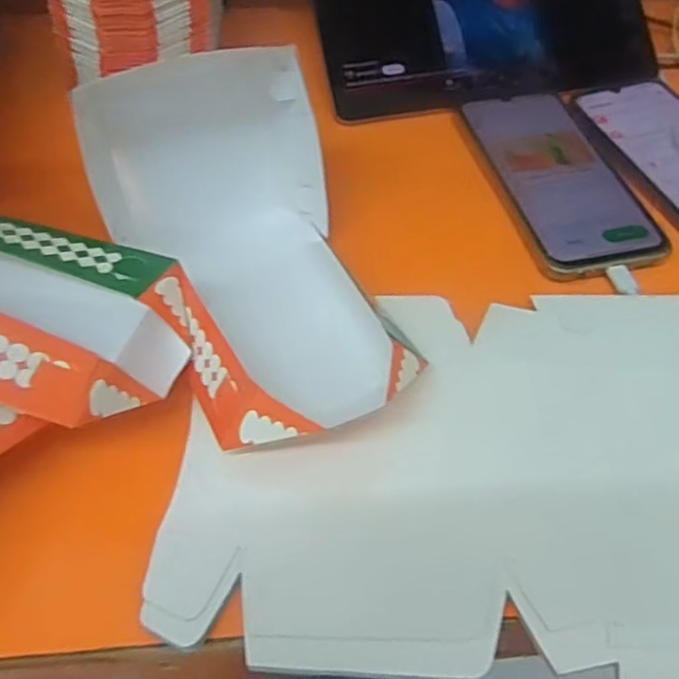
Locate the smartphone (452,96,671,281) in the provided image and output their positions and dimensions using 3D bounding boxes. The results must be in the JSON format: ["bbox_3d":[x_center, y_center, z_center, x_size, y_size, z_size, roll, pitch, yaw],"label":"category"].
[{"bbox_3d":[0.140,-0.107,0.439,0.083,0.006,0.167,-12,54,-10],"label":"smartphone"}]

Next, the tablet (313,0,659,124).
[{"bbox_3d":[0.105,-0.255,0.504,0.248,0.015,0.166,-12,85,-8],"label":"tablet"}]

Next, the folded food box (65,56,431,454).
[{"bbox_3d":[-0.040,-0.045,0.331,0.111,0.087,0.186,-22,57,-17],"label":"folded food box"}]

